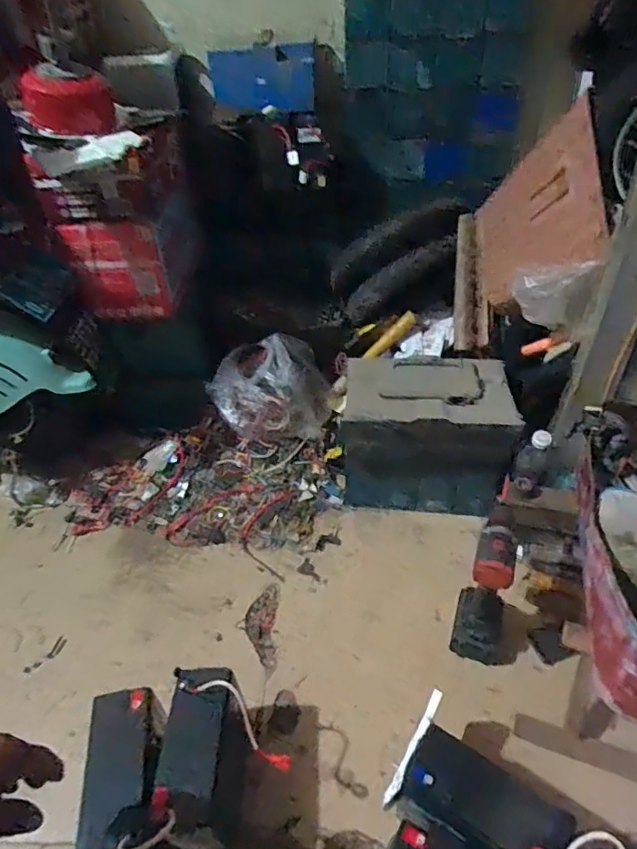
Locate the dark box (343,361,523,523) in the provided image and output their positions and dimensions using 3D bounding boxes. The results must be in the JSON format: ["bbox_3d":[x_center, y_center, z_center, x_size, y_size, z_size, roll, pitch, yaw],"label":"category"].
[{"bbox_3d":[0.212,0.031,1.076,0.321,0.289,0.190,2,40,6],"label":"dark box"}]

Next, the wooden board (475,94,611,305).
[{"bbox_3d":[0.388,-0.368,0.948,0.022,0.279,0.284,7,73,-23],"label":"wooden board"}]

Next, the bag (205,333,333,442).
[{"bbox_3d":[-0.112,-0.087,1.210,0.279,0.203,0.136,-4,40,-2],"label":"bag"}]

